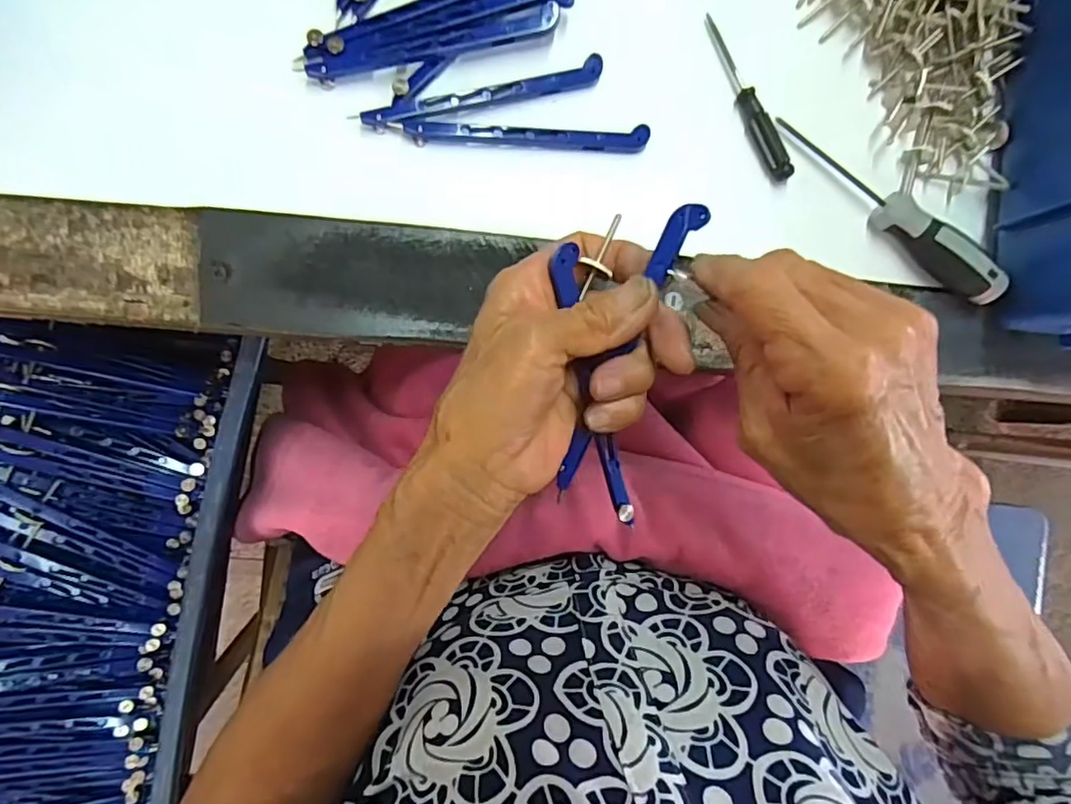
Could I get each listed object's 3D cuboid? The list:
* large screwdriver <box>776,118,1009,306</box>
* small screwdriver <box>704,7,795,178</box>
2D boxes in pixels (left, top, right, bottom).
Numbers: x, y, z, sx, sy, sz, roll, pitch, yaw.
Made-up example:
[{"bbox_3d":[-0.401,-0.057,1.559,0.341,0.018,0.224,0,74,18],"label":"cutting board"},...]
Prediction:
[{"bbox_3d":[0.192,-0.105,0.312,0.142,0.026,0.023,38,85,-8],"label":"large screwdriver"},{"bbox_3d":[0.111,-0.159,0.306,0.011,0.013,0.091,-27,95,-8],"label":"small screwdriver"}]

